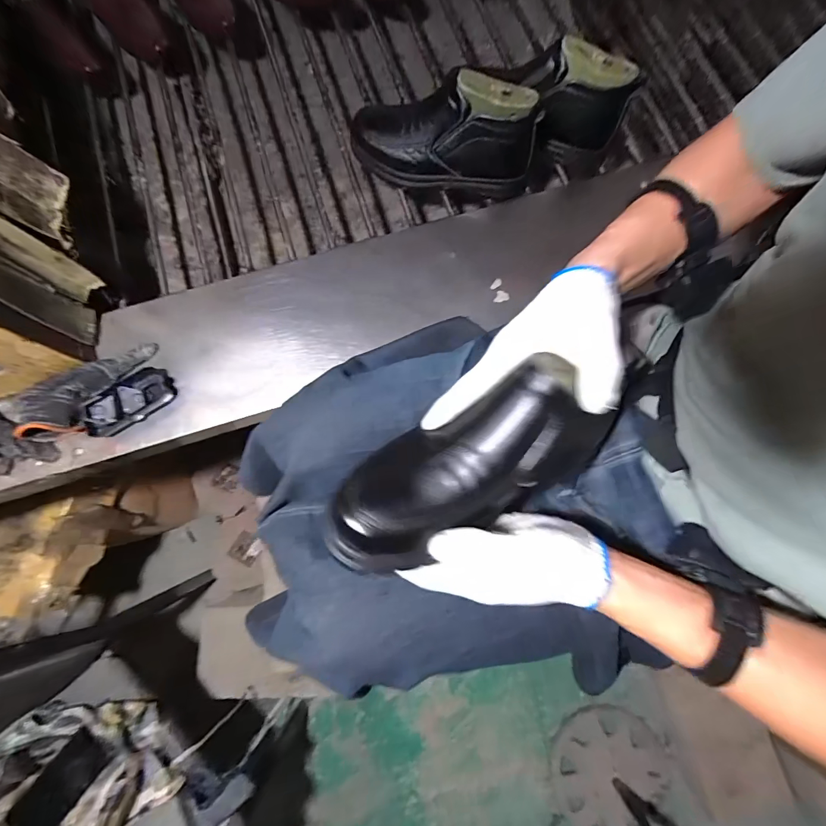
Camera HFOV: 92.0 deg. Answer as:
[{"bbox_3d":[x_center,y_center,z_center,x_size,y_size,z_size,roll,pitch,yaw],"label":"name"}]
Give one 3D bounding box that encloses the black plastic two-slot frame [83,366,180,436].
[{"bbox_3d":[-0.377,-0.015,0.531,0.111,0.032,0.053,-31,80,-6],"label":"black plastic two-slot frame"}]

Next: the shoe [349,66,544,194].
[{"bbox_3d":[0.041,-0.411,0.588,0.275,0.132,0.090,20,79,4],"label":"shoe"}]

